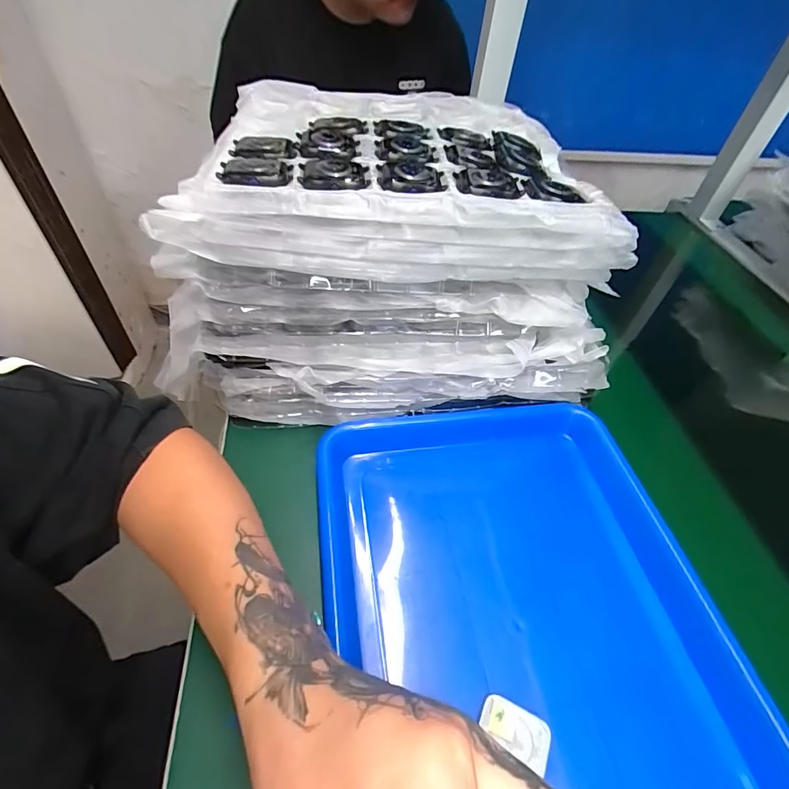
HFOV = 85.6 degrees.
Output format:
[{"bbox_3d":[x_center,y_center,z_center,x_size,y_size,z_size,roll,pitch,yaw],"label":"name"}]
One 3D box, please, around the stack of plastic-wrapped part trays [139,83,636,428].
[{"bbox_3d":[-0.013,-0.137,0.400,0.354,0.201,0.269,-2,48,-8],"label":"stack of plastic-wrapped part trays"}]

